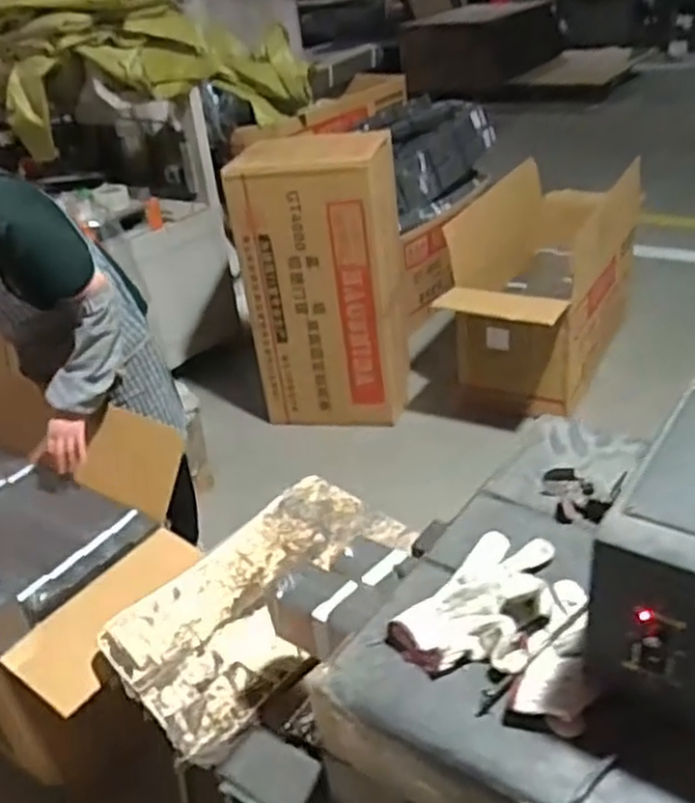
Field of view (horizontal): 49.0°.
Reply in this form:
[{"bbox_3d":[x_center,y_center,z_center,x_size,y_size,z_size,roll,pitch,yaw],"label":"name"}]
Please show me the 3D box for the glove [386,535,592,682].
[{"bbox_3d":[0.154,0.203,0.779,0.136,0.046,0.212,20,40,37],"label":"glove"}]

